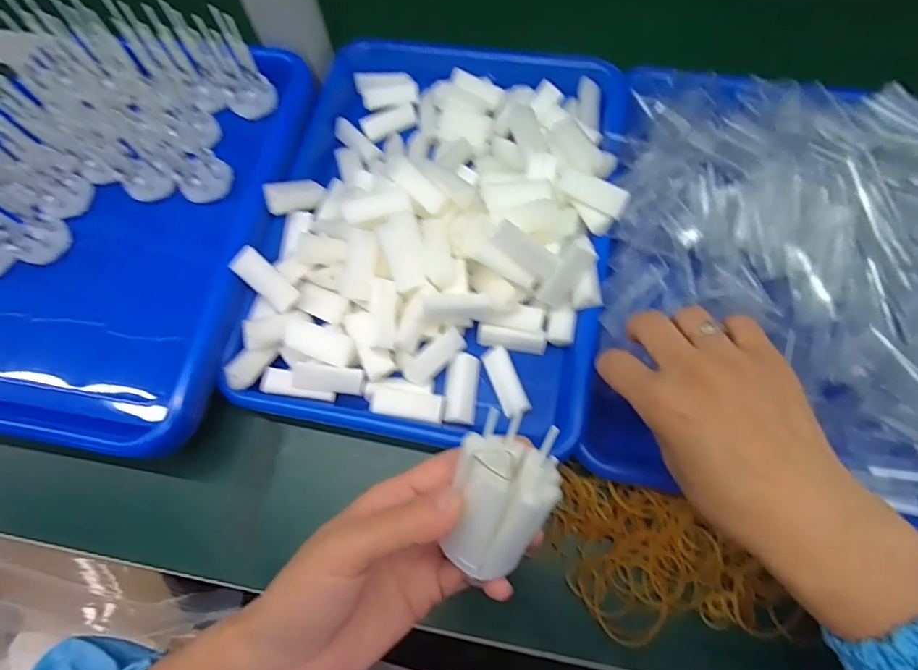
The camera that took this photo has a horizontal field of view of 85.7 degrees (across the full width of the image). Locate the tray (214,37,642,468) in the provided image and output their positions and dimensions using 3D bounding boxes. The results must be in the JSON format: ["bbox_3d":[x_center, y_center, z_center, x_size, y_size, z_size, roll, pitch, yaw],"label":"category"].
[{"bbox_3d":[-0.014,-0.094,0.355,0.246,0.049,0.327,9,70,6],"label":"tray"}]

